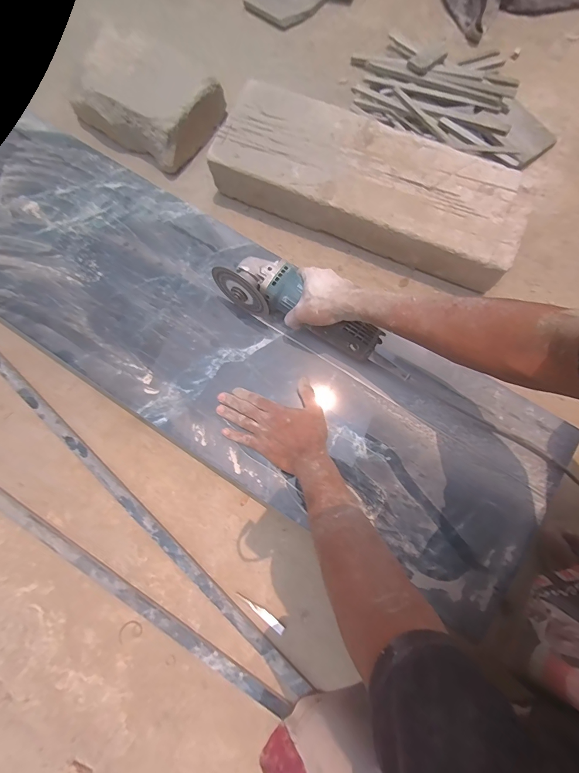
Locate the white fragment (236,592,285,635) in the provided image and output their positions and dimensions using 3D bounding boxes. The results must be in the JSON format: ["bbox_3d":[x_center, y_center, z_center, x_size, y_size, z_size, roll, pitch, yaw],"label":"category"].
[{"bbox_3d":[-0.048,0.384,0.616,0.097,0.007,0.015,39,82,8],"label":"white fragment"}]

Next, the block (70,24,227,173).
[{"bbox_3d":[-0.306,-0.616,0.768,0.285,0.103,0.200,32,81,7],"label":"block"}]

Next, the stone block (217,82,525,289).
[{"bbox_3d":[0.154,-0.394,0.719,0.592,0.106,0.200,24,80,6],"label":"stone block"}]

